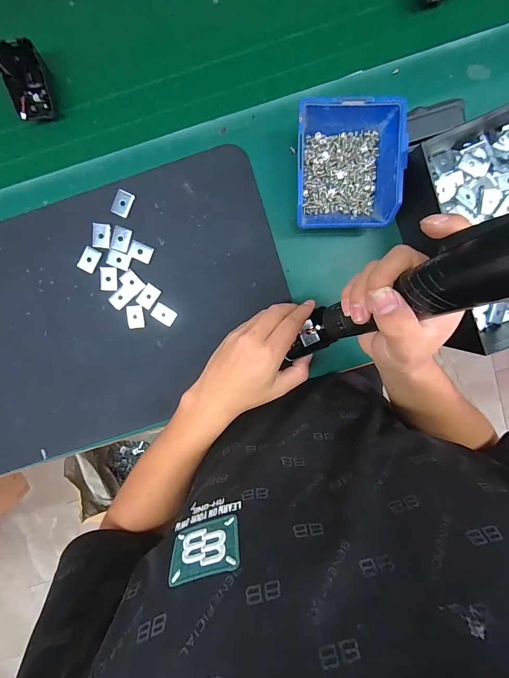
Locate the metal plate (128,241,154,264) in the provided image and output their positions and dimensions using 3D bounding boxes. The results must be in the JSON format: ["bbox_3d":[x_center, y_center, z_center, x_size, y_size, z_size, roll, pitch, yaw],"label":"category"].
[{"bbox_3d":[-0.140,-0.107,0.371,0.027,0.004,0.020,23,98,-4],"label":"metal plate"}]

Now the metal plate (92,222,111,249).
[{"bbox_3d":[-0.188,-0.127,0.368,0.021,0.004,0.028,7,98,-2],"label":"metal plate"}]

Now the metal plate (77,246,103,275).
[{"bbox_3d":[-0.204,-0.098,0.371,0.019,0.004,0.029,30,97,-5],"label":"metal plate"}]

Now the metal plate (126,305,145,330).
[{"bbox_3d":[-0.150,-0.028,0.380,0.020,0.004,0.029,-5,99,0],"label":"metal plate"}]

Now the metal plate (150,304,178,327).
[{"bbox_3d":[-0.115,-0.031,0.384,0.028,0.004,0.021,32,97,-5],"label":"metal plate"}]

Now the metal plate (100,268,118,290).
[{"bbox_3d":[-0.182,-0.074,0.374,0.020,0.004,0.029,0,99,-1],"label":"metal plate"}]

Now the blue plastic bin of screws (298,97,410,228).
[{"bbox_3d":[0.102,-0.192,0.343,0.115,0.058,0.124,1,99,-1],"label":"blue plastic bin of screws"}]

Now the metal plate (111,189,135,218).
[{"bbox_3d":[-0.159,-0.164,0.365,0.020,0.004,0.029,22,98,-4],"label":"metal plate"}]

